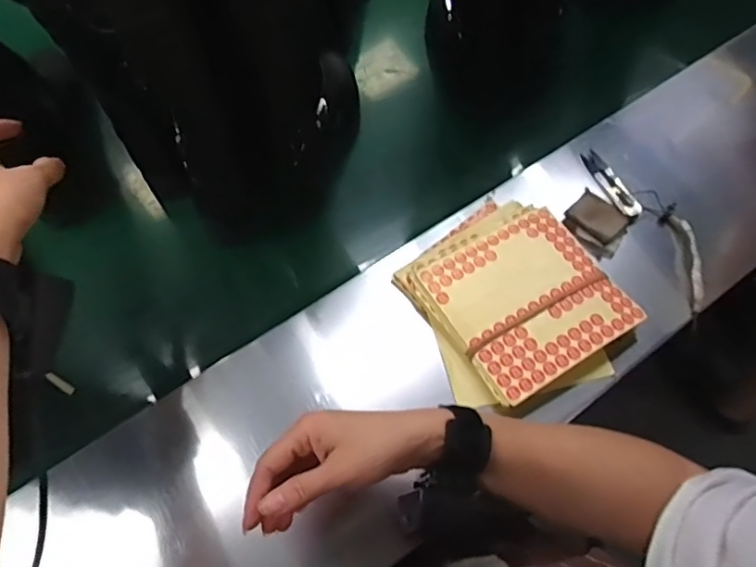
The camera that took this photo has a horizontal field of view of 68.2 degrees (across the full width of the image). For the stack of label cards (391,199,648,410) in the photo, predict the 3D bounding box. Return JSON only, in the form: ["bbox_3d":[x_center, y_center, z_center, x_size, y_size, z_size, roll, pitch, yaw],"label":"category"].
[{"bbox_3d":[0.137,0.010,0.573,0.191,0.030,0.206,-22,65,-12],"label":"stack of label cards"}]

